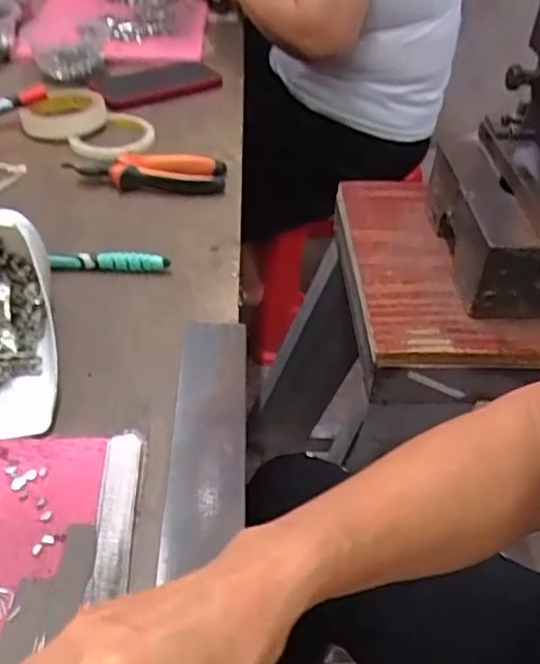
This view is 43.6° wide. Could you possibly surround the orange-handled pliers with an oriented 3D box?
[{"bbox_3d":[-0.132,-0.173,0.709,0.167,0.029,0.056,0,41,-3],"label":"orange-handled pliers"}]

